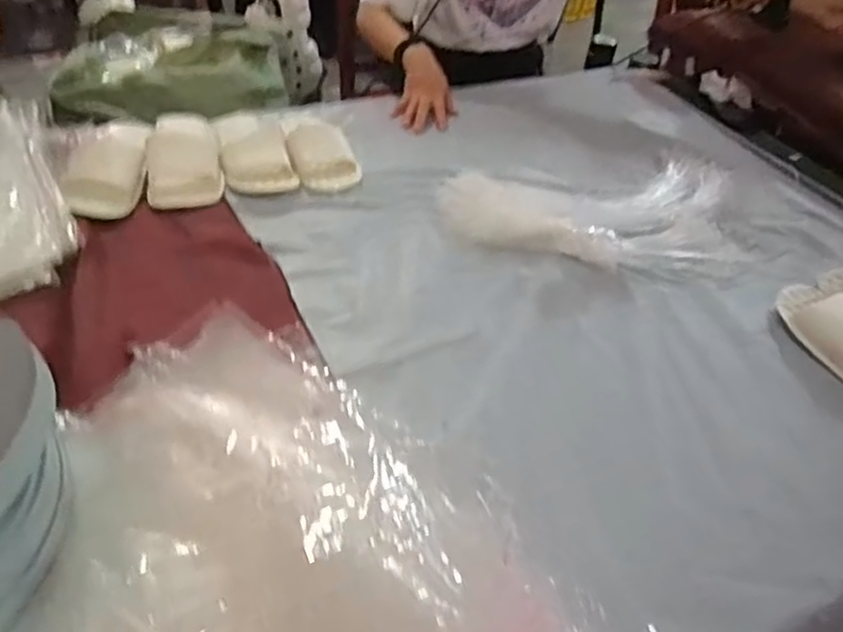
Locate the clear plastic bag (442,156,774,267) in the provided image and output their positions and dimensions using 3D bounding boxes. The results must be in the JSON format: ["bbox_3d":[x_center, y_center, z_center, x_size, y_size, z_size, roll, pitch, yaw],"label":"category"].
[{"bbox_3d":[0.249,-0.148,0.930,0.442,0.037,0.238,-1,43,-9],"label":"clear plastic bag"}]

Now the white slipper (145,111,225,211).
[{"bbox_3d":[-0.327,-0.220,0.914,0.095,0.040,0.203,-8,45,-16],"label":"white slipper"}]

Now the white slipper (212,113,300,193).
[{"bbox_3d":[-0.238,-0.237,0.943,0.092,0.038,0.197,-10,45,-18],"label":"white slipper"}]

